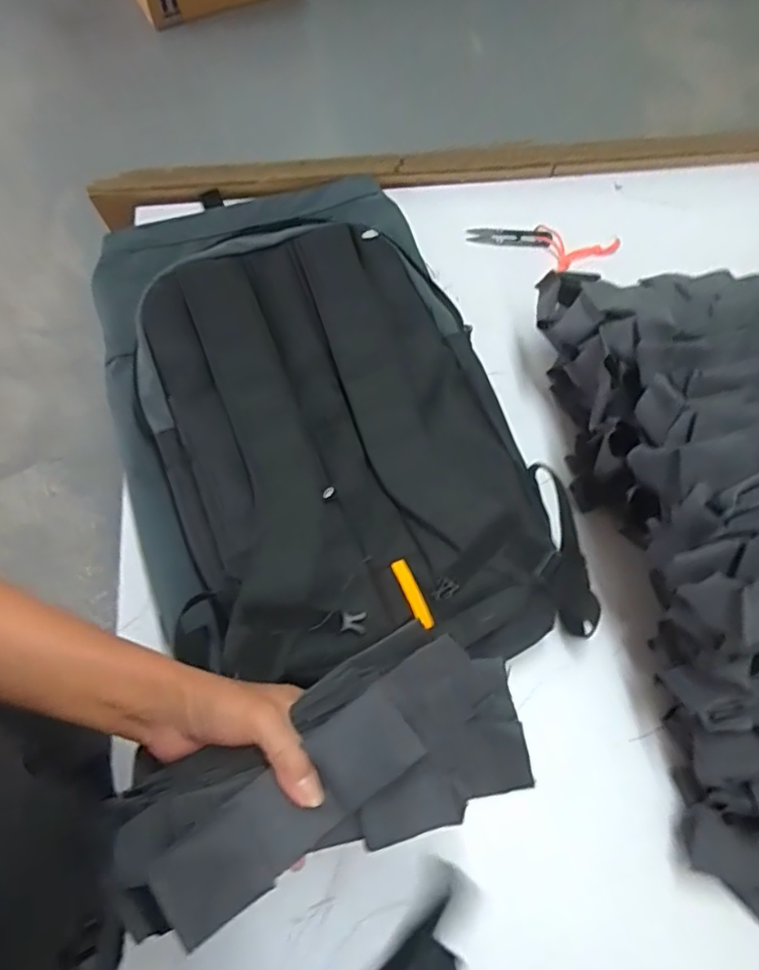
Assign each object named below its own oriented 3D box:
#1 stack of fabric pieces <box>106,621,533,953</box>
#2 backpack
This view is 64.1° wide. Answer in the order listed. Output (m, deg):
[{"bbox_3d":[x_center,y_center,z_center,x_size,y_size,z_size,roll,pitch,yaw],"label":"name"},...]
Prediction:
[{"bbox_3d":[-0.033,0.157,0.331,0.225,0.040,0.101,-22,69,-9],"label":"stack of fabric pieces"},{"bbox_3d":[-0.054,-0.039,0.582,0.364,0.081,0.476,-17,68,-10],"label":"backpack"}]

